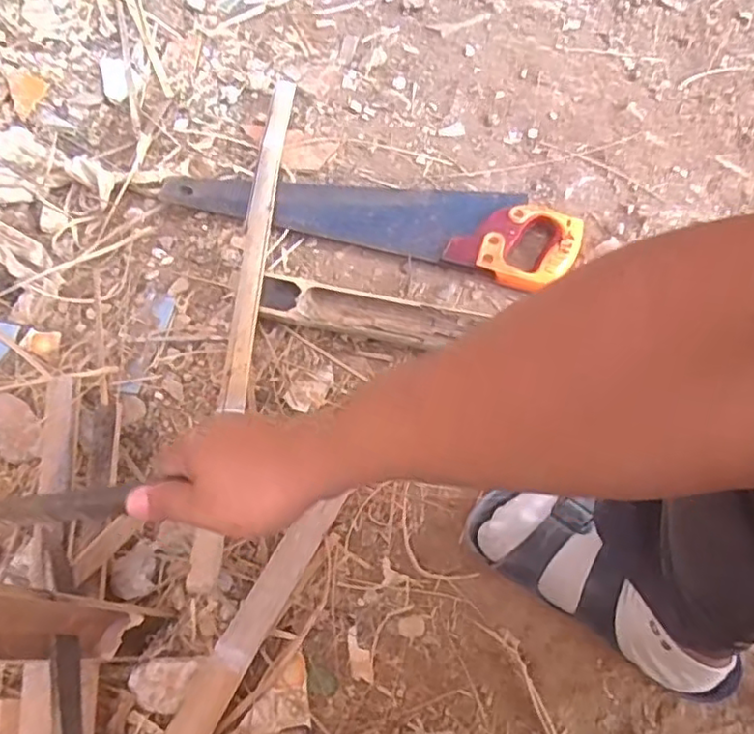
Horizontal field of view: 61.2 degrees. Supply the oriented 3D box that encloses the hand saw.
[{"bbox_3d":[-0.007,-0.195,0.796,0.515,0.034,0.122,14,65,7],"label":"hand saw"}]

